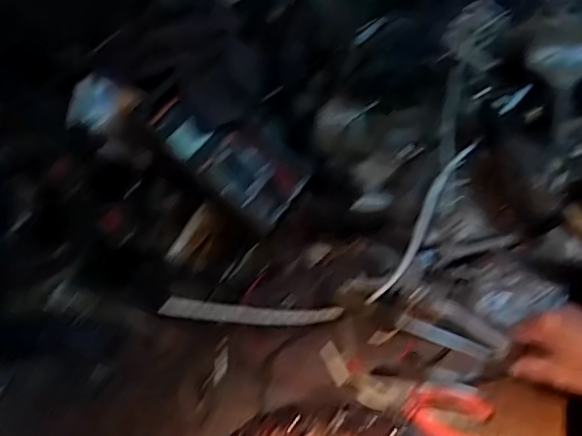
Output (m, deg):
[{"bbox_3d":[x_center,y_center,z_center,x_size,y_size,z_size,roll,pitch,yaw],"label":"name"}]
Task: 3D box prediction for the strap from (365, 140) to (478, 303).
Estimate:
[{"bbox_3d":[0.168,0.000,0.707,0.021,0.030,0.261,27,74,18],"label":"strap"}]

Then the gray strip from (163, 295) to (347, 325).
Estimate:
[{"bbox_3d":[-0.044,0.107,0.646,0.199,0.031,0.018,1,54,0],"label":"gray strip"}]

